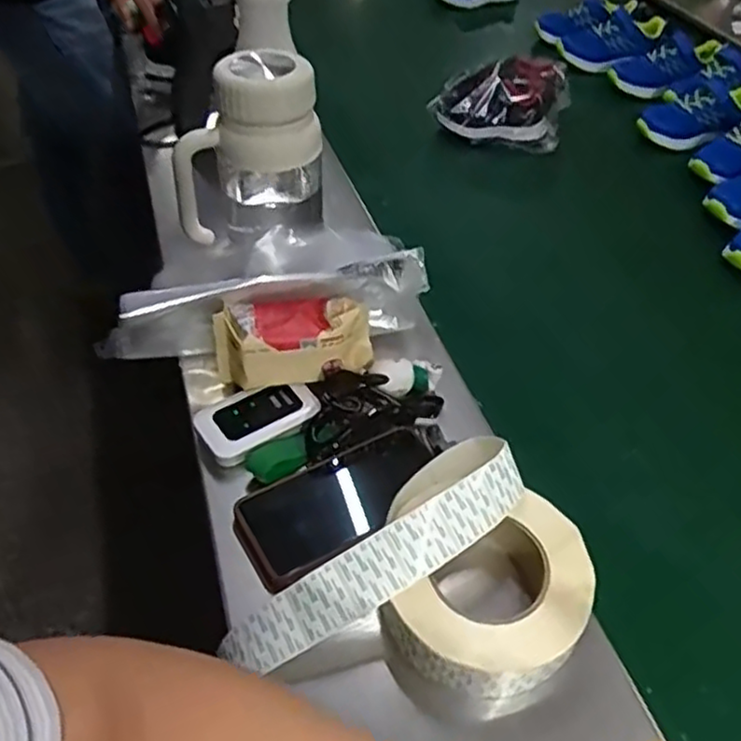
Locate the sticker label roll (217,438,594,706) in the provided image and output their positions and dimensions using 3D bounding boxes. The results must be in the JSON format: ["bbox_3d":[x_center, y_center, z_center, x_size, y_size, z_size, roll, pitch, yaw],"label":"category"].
[{"bbox_3d":[0.037,0.145,0.455,0.216,0.071,0.147,-30,53,-27],"label":"sticker label roll"}]

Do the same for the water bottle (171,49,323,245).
[{"bbox_3d":[-0.113,-0.199,0.687,0.100,0.170,0.123,35,54,29],"label":"water bottle"}]

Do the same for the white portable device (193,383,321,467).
[{"bbox_3d":[-0.091,0.036,0.591,0.097,0.014,0.056,-22,50,-21],"label":"white portable device"}]

